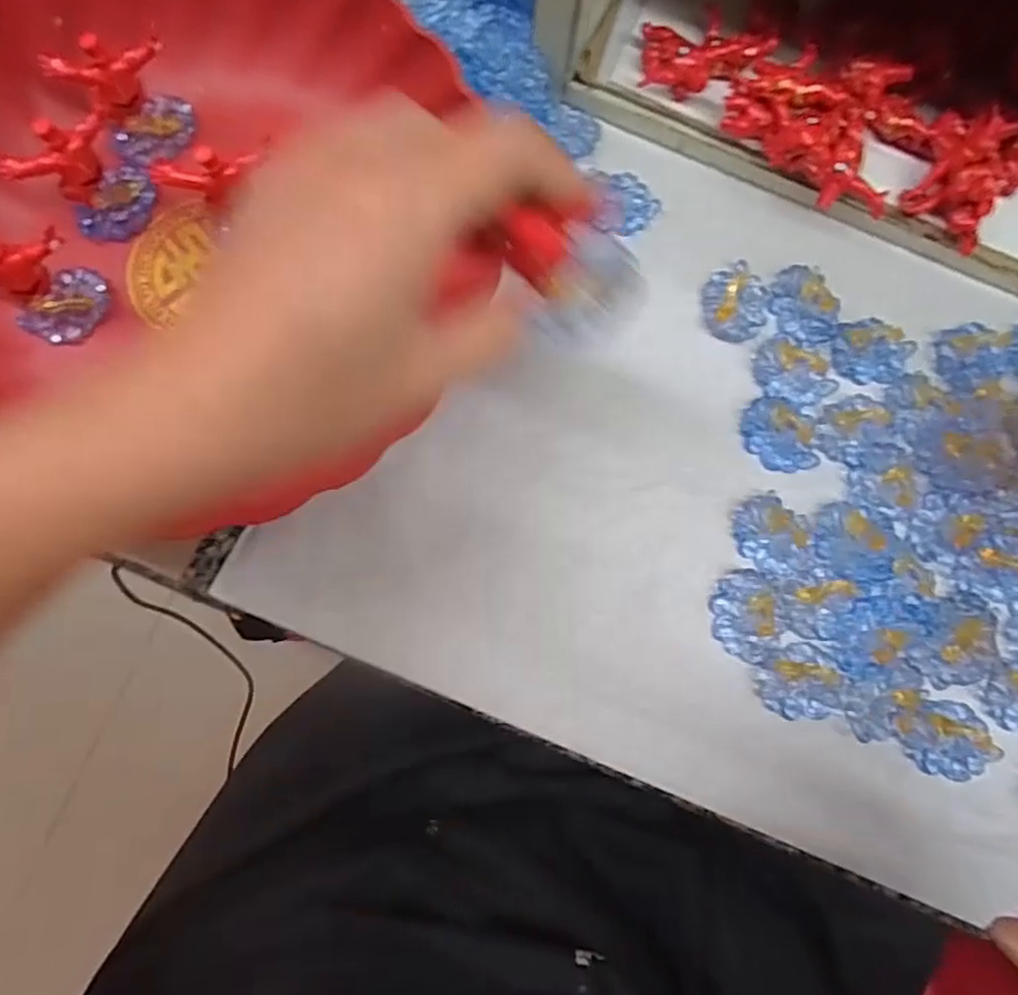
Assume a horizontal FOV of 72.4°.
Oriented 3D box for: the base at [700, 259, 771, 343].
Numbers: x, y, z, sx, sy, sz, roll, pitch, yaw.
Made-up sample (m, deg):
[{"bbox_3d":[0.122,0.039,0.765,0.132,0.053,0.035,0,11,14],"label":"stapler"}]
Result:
[{"bbox_3d":[0.105,-0.091,0.321,0.033,0.012,0.034,1,80,-4],"label":"base"}]

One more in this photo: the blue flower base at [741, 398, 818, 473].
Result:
[{"bbox_3d":[0.123,-0.028,0.313,0.032,0.008,0.033,1,80,-4],"label":"blue flower base"}]

